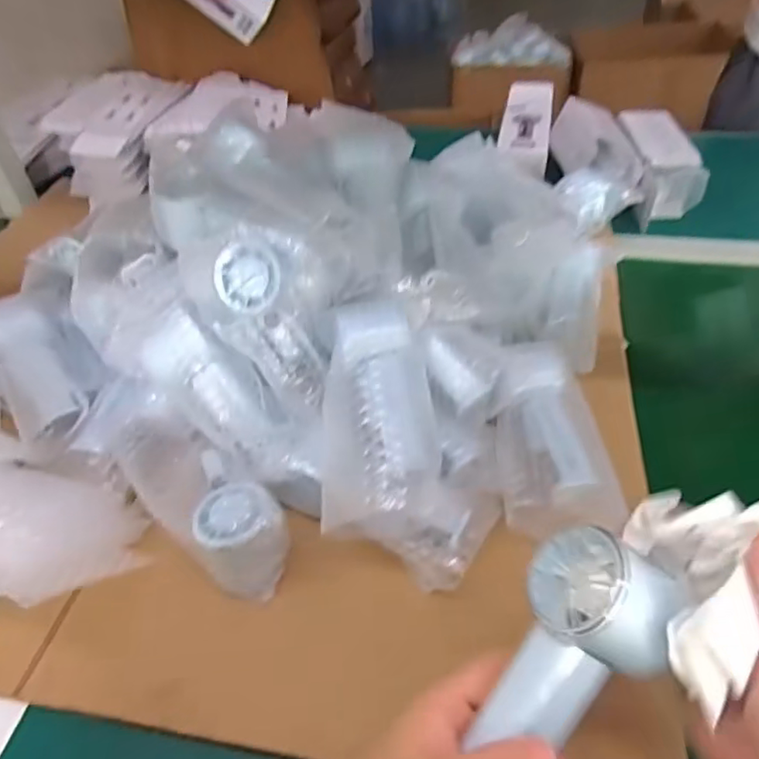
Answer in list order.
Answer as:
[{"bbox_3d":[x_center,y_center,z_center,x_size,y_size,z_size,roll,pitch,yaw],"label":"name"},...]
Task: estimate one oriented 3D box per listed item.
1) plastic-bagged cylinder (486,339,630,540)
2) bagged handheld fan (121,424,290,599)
[{"bbox_3d":[0.139,0.043,0.495,0.093,0.047,0.186,-4,44,1],"label":"plastic-bagged cylinder"},{"bbox_3d":[-0.144,0.090,0.468,0.190,0.059,0.070,31,55,31],"label":"bagged handheld fan"}]

